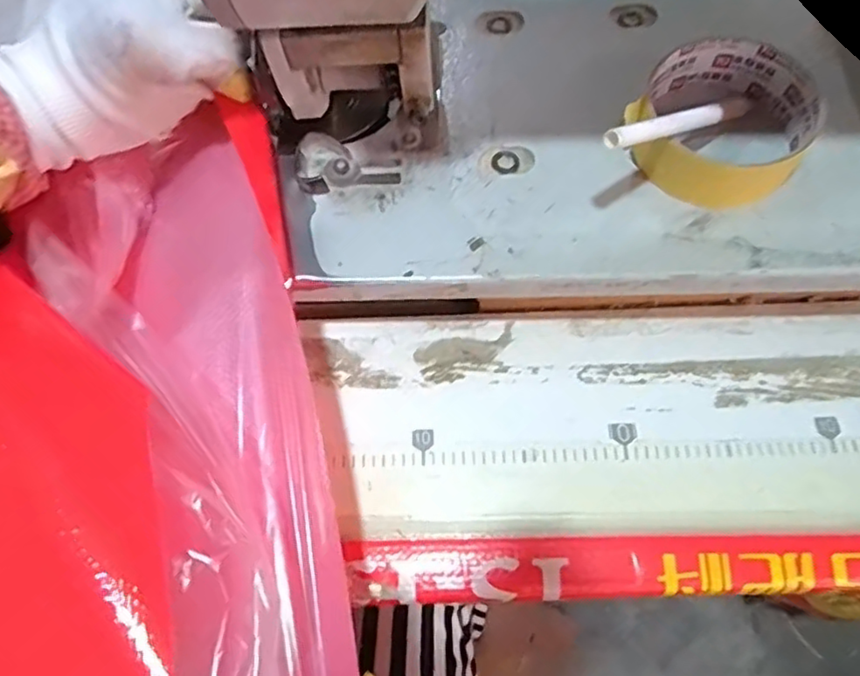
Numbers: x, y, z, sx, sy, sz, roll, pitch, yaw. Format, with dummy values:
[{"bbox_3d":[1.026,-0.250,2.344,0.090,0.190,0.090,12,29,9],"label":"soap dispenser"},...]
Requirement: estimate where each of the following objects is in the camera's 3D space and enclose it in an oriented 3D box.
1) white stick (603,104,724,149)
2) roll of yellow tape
[{"bbox_3d":[0.106,-0.094,0.275,0.079,0.008,0.008,-23,64,-32],"label":"white stick"},{"bbox_3d":[0.142,-0.106,0.306,0.082,0.031,0.078,-1,67,2],"label":"roll of yellow tape"}]

